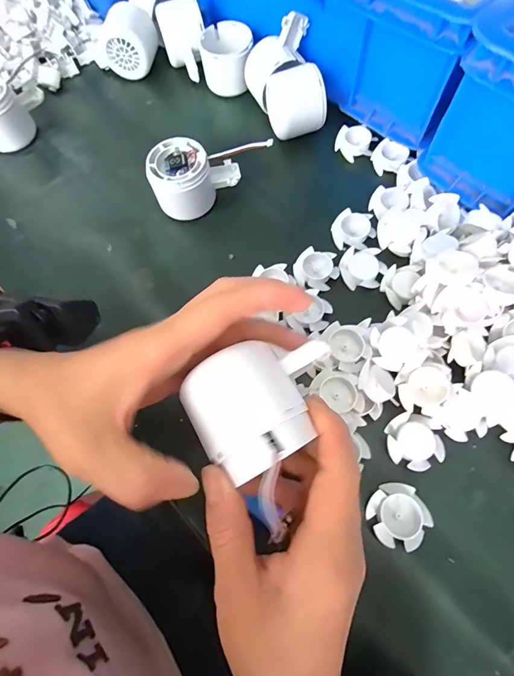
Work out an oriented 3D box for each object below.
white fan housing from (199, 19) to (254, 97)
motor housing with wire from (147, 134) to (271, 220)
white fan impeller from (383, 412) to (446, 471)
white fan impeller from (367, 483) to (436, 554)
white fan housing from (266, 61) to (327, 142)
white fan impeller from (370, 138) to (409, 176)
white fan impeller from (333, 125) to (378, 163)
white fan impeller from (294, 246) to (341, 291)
[{"bbox_3d":[-0.034,-0.321,0.406,0.059,0.052,0.065,-7,69,0],"label":"white fan housing"},{"bbox_3d":[-0.057,-0.160,0.343,0.098,0.052,0.058,-31,71,-9],"label":"motor housing with wire"},{"bbox_3d":[0.118,0.078,0.265,0.039,0.012,0.039,3,69,4],"label":"white fan impeller"},{"bbox_3d":[0.099,0.125,0.245,0.039,0.013,0.039,-1,69,3],"label":"white fan impeller"},{"bbox_3d":[0.040,-0.243,0.369,0.049,0.061,0.044,-19,69,-4],"label":"white fan housing"},{"bbox_3d":[0.137,-0.187,0.366,0.034,0.018,0.032,-1,69,3],"label":"white fan impeller"},{"bbox_3d":[0.105,-0.207,0.375,0.034,0.019,0.036,-26,70,-7],"label":"white fan impeller"},{"bbox_3d":[0.054,-0.063,0.322,0.040,0.013,0.036,3,69,4],"label":"white fan impeller"}]

